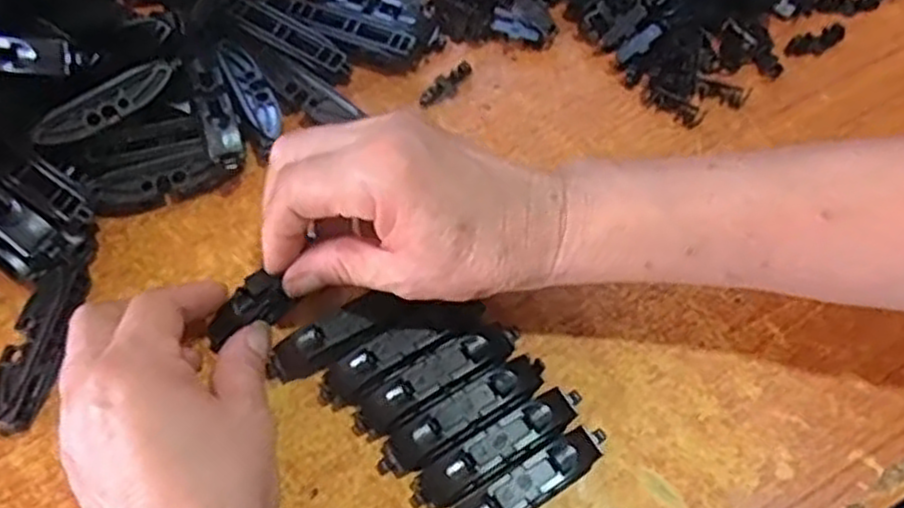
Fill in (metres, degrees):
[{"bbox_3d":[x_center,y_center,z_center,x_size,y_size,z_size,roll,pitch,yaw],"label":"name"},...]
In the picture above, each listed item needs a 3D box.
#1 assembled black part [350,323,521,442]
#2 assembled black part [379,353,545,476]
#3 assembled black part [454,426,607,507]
[{"bbox_3d":[-0.007,0.055,0.347,0.083,0.018,0.020,-30,69,-13],"label":"assembled black part"},{"bbox_3d":[0.005,0.071,0.340,0.080,0.017,0.019,-31,69,-13],"label":"assembled black part"},{"bbox_3d":[0.030,0.099,0.326,0.082,0.018,0.019,-31,69,-13],"label":"assembled black part"}]

